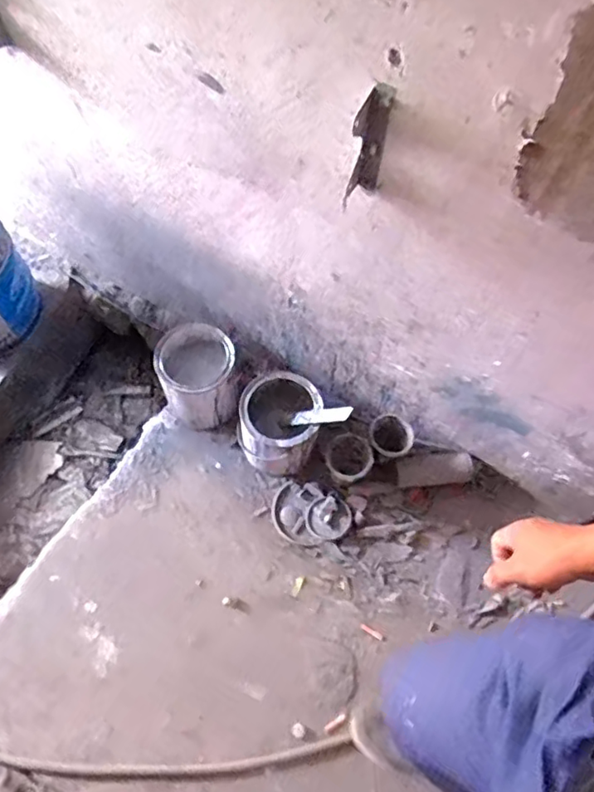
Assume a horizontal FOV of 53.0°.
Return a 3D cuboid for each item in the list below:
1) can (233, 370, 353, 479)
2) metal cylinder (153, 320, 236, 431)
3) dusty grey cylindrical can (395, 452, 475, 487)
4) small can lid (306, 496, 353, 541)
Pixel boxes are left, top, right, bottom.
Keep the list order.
[{"bbox_3d":[-0.025,0.069,1.249,0.173,0.250,0.173,0,64,0],"label":"can"},{"bbox_3d":[-0.213,-0.046,1.309,0.153,0.177,0.173,-11,65,-7],"label":"metal cylinder"},{"bbox_3d":[0.299,0.161,1.303,0.164,0.045,0.064,-3,64,-1],"label":"dusty grey cylindrical can"},{"bbox_3d":[0.070,0.263,1.288,0.091,0.016,0.092,0,64,0],"label":"small can lid"}]

